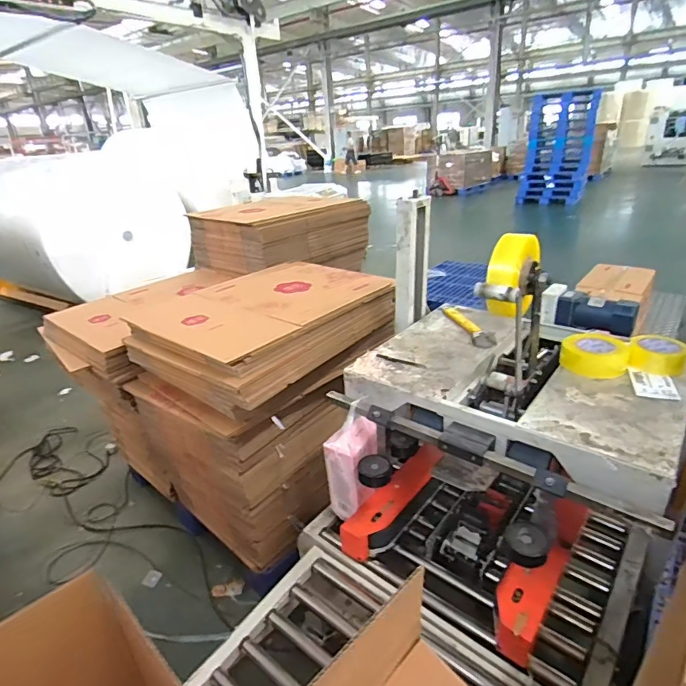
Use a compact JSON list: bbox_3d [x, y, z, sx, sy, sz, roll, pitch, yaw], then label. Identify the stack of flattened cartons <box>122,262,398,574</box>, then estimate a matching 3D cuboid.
[{"bbox_3d":[-0.238,0.214,1.578,0.591,0.781,0.669,15,31,36],"label":"stack of flattened cartons"}]

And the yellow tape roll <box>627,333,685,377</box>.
[{"bbox_3d":[0.715,0.028,1.042,0.114,0.057,0.099,16,31,37],"label":"yellow tape roll"}]

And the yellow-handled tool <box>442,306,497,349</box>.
[{"bbox_3d":[0.356,-0.056,1.314,0.053,0.029,0.284,-7,25,-7],"label":"yellow-handled tool"}]

